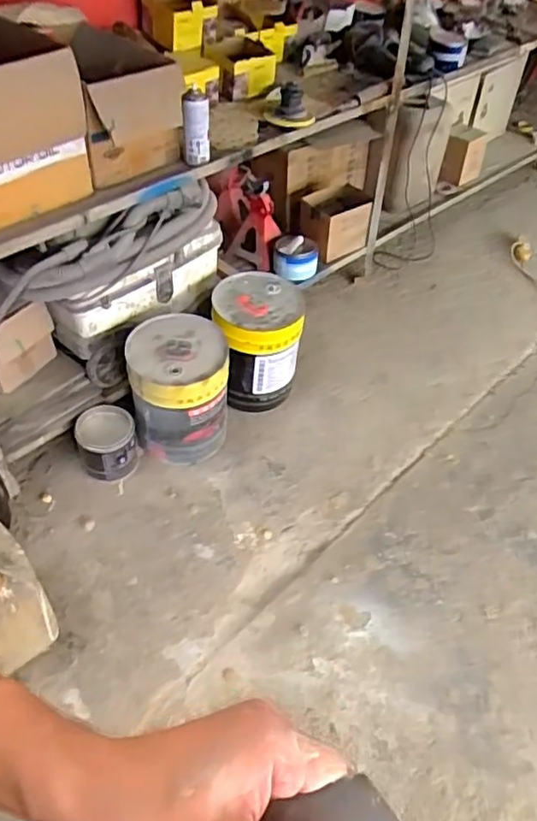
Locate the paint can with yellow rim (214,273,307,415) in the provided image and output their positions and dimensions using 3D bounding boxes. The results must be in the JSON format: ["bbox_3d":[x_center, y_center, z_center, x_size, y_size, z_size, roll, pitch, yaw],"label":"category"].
[{"bbox_3d":[-0.021,-0.199,1.916,0.255,0.381,0.261,2,47,-2],"label":"paint can with yellow rim"}]

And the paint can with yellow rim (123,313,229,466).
[{"bbox_3d":[-0.242,-0.030,1.747,0.266,0.422,0.258,2,47,-2],"label":"paint can with yellow rim"}]

